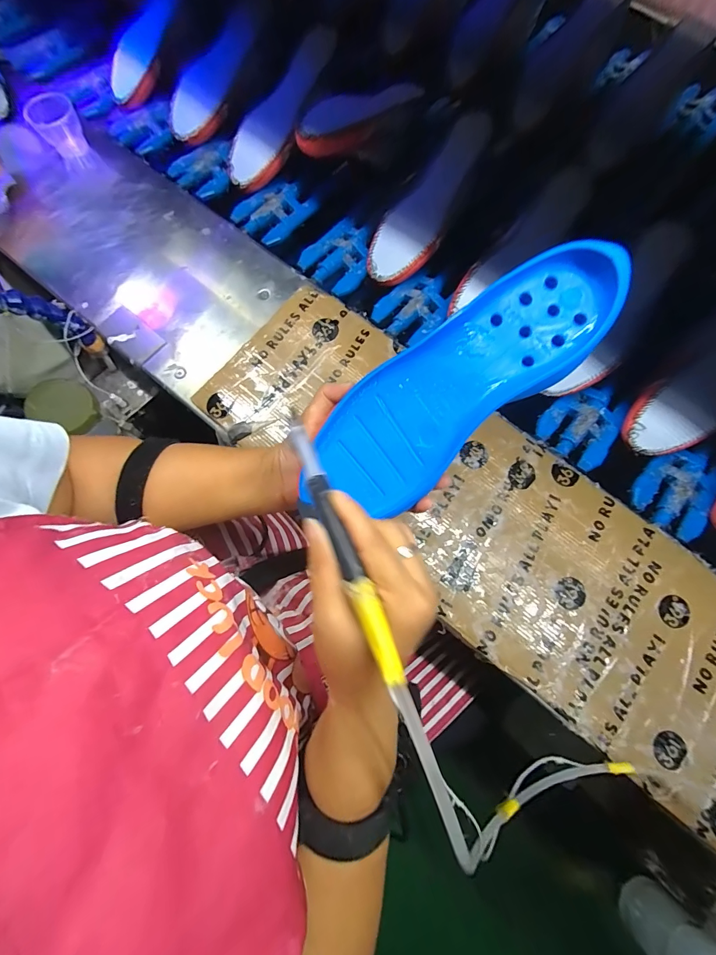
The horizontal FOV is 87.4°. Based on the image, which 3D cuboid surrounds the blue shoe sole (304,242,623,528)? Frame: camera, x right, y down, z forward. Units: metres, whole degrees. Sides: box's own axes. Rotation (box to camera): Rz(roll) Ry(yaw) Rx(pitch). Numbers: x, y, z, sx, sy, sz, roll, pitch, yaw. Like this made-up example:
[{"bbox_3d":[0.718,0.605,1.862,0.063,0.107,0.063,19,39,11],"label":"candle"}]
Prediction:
[{"bbox_3d":[0.064,-0.061,0.283,0.267,0.023,0.092,-39,78,14],"label":"blue shoe sole"}]

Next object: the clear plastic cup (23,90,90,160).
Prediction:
[{"bbox_3d":[-0.435,-0.508,0.553,0.064,0.066,0.057,-30,77,-8],"label":"clear plastic cup"}]

